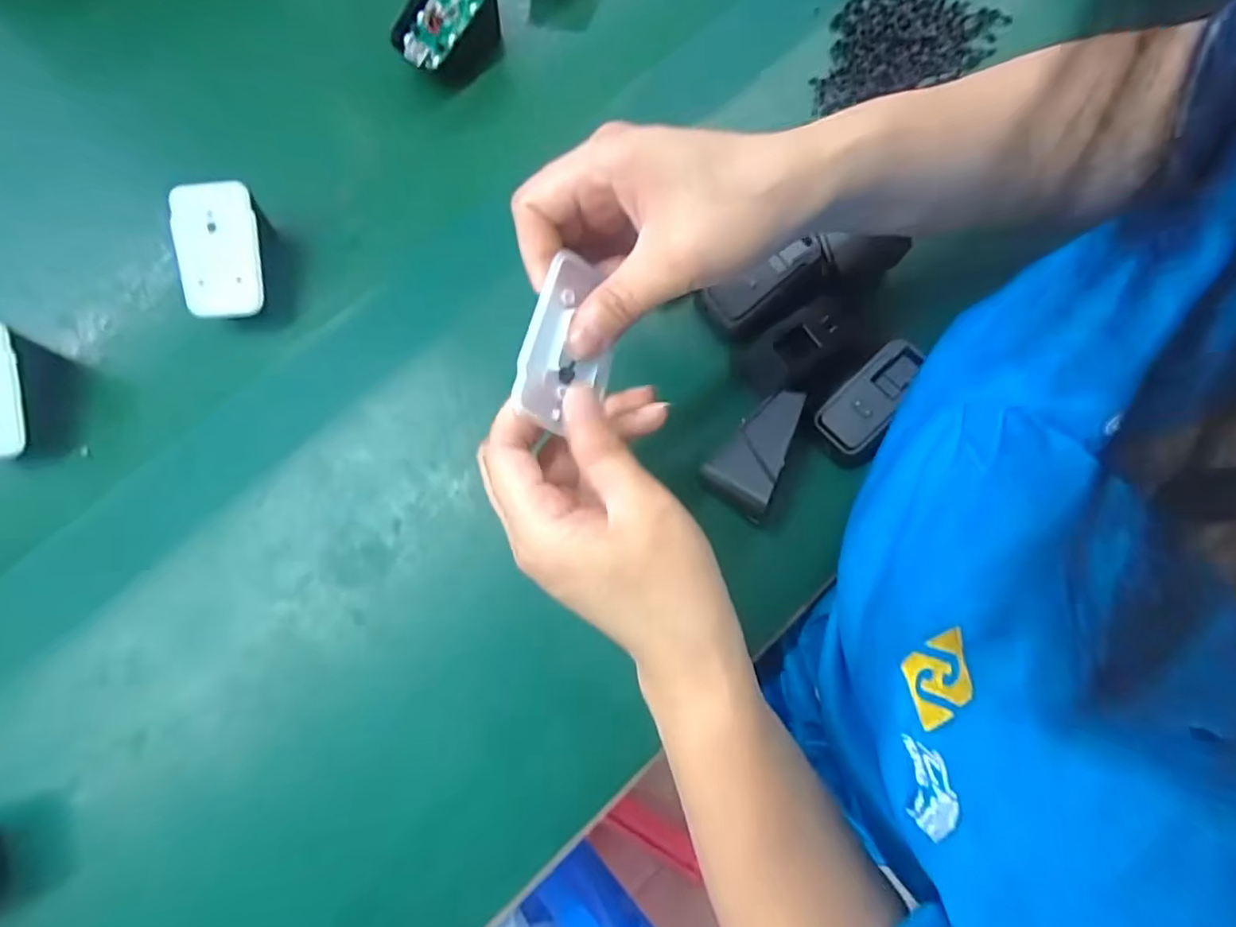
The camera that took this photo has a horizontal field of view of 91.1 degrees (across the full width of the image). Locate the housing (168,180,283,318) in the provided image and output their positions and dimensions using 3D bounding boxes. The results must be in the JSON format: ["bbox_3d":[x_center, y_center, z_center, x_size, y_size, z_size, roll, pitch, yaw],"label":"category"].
[{"bbox_3d":[-0.221,-0.119,0.347,0.045,0.033,0.069,-8,100,-5],"label":"housing"}]

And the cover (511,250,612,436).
[{"bbox_3d":[-0.018,-0.048,0.241,0.039,0.004,0.066,25,77,-37],"label":"cover"}]

